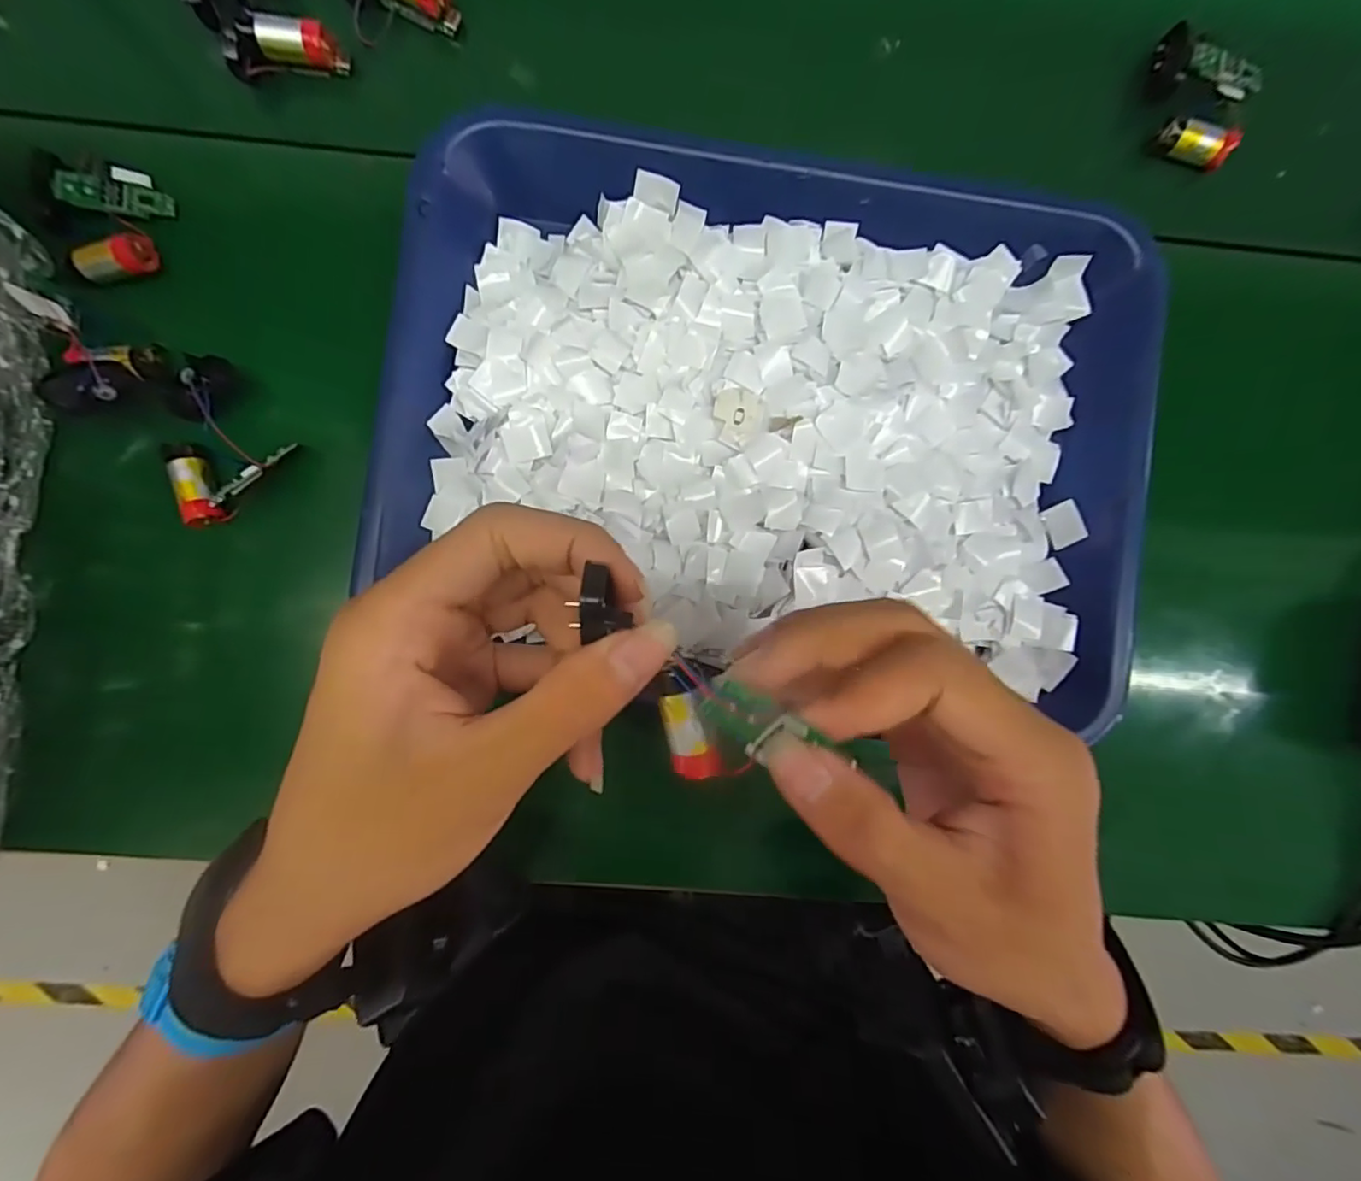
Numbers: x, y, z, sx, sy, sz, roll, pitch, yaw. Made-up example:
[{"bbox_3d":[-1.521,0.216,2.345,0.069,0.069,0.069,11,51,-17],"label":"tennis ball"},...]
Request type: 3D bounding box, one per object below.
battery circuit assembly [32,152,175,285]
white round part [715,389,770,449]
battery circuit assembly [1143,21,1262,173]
[{"bbox_3d":[-0.259,-0.168,0.270,0.042,0.020,0.056,-6,91,-3],"label":"battery circuit assembly"},{"bbox_3d":[0.028,-0.080,0.274,0.025,0.004,0.028,5,91,-3],"label":"white round part"},{"bbox_3d":[0.257,-0.244,0.297,0.052,0.015,0.049,25,90,-3],"label":"battery circuit assembly"}]

